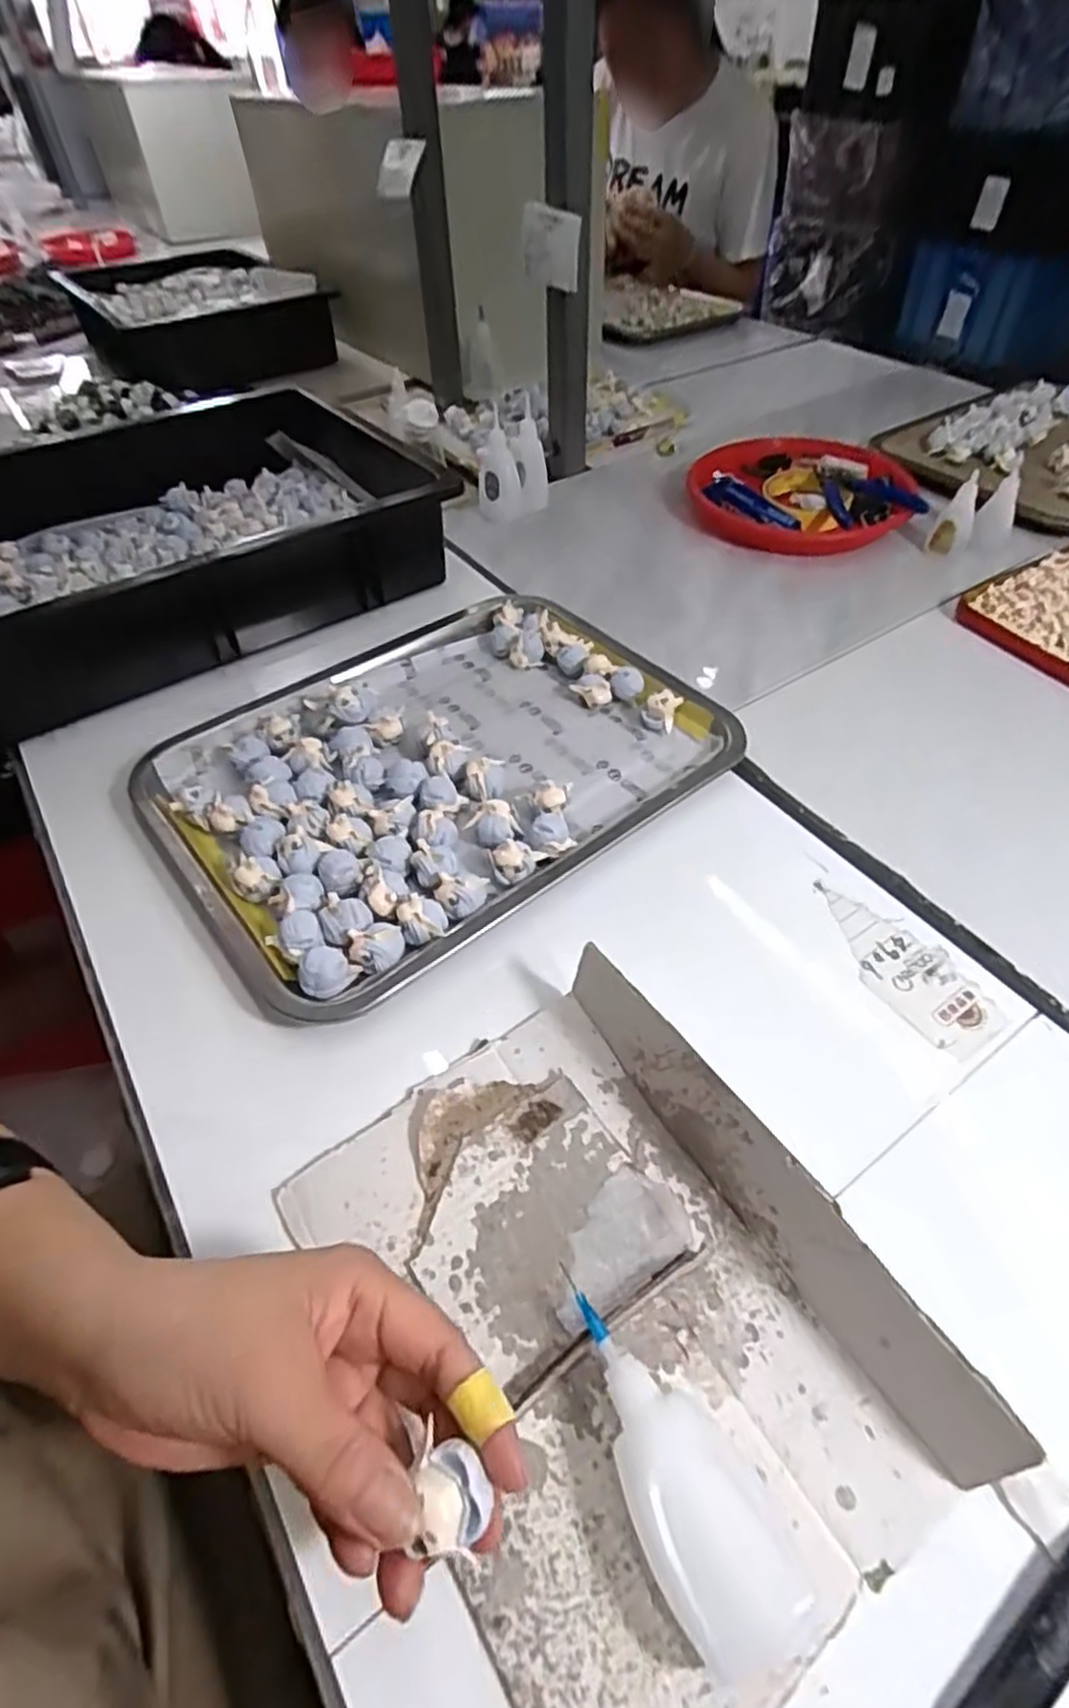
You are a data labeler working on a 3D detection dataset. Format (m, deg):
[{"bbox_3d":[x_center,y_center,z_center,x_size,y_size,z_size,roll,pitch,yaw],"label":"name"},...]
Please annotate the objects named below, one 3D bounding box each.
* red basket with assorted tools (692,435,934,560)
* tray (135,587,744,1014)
[{"bbox_3d":[0.260,-0.354,0.712,0.211,0.035,0.191,13,51,12],"label":"red basket with assorted tools"},{"bbox_3d":[-0.063,-0.063,0.477,0.332,0.037,0.265,-32,56,-24],"label":"tray"}]

